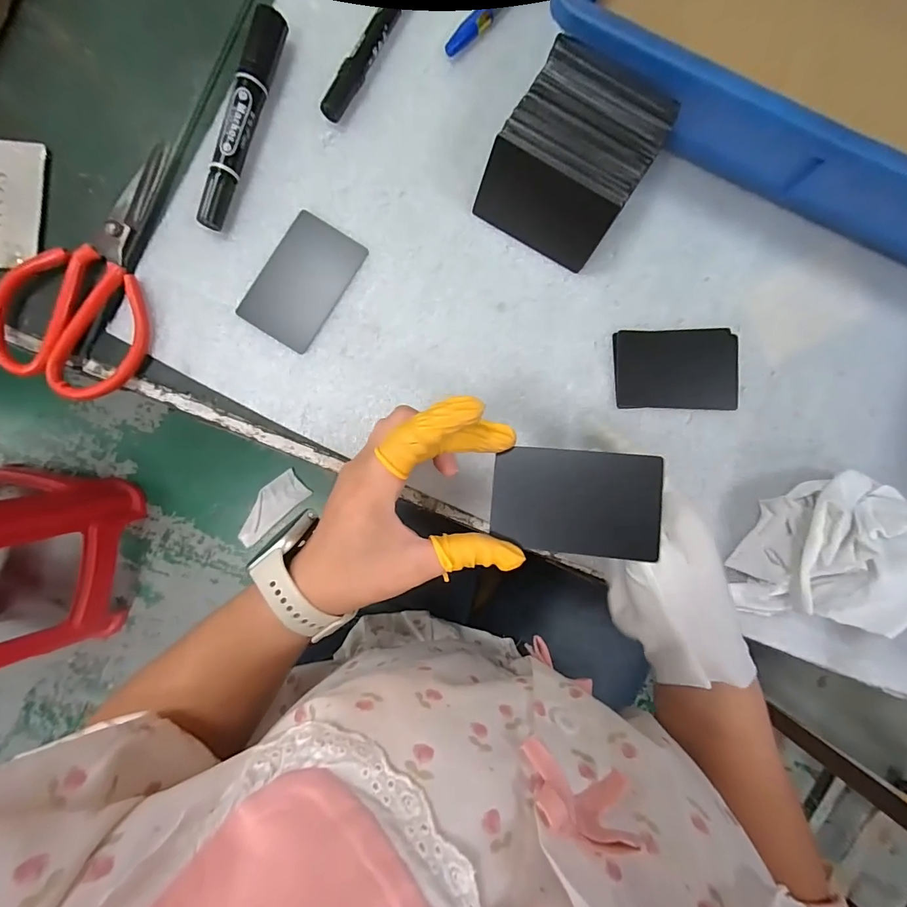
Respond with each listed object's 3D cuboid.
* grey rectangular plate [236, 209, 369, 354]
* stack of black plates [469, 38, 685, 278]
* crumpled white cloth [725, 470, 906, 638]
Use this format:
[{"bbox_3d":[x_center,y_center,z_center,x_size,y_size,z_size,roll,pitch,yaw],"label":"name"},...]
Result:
[{"bbox_3d":[-0.102,-0.116,0.295,0.054,0.004,0.085,32,87,-1],"label":"grey rectangular plate"},{"bbox_3d":[0.074,-0.185,0.280,0.084,0.053,0.090,30,87,-2],"label":"stack of black plates"},{"bbox_3d":[0.245,0.062,0.280,0.100,0.046,0.099,9,88,-3],"label":"crumpled white cloth"}]

